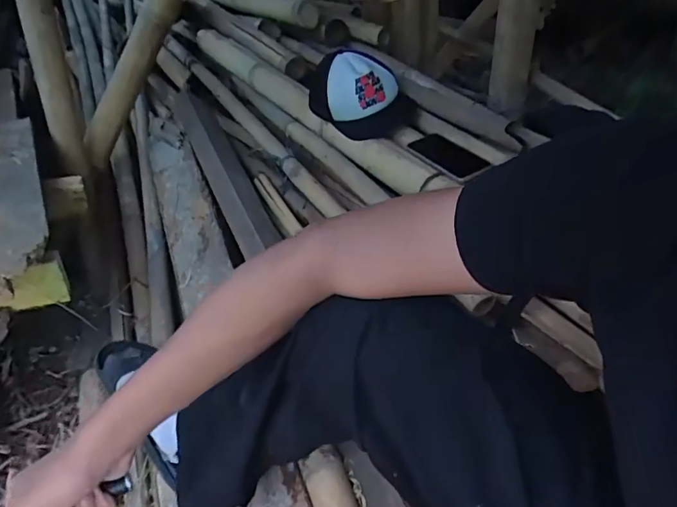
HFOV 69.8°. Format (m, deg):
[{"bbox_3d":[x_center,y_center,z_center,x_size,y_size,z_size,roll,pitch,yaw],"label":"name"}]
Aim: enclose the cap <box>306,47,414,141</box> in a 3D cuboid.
[{"bbox_3d":[0.043,-0.382,1.096,0.204,0.135,0.304,-9,39,-10],"label":"cap"}]

